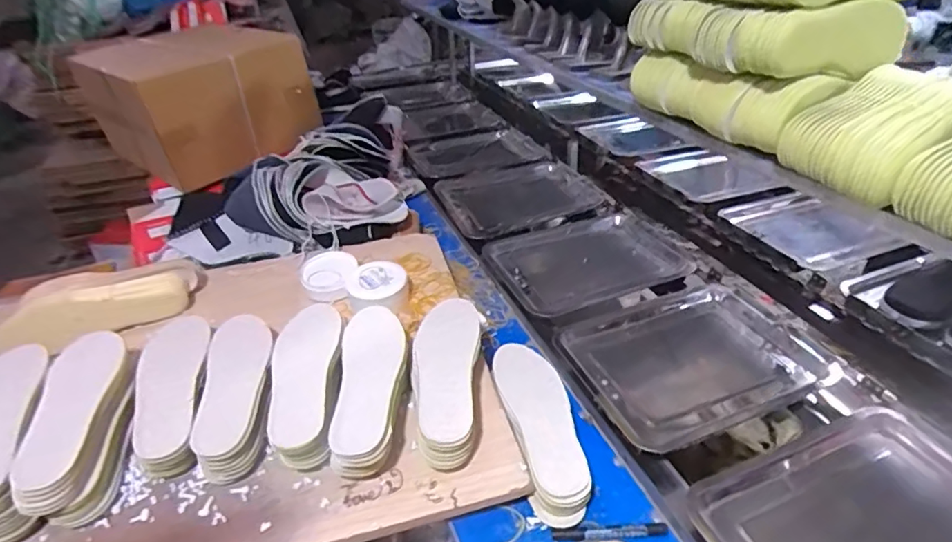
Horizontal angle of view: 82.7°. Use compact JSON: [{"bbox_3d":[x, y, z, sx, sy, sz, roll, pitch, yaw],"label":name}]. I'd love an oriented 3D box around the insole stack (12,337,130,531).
[{"bbox_3d":[-0.511,0.196,0.717,0.103,0.085,0.278,-16,39,-18],"label":"insole stack"}]

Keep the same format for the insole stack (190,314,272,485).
[{"bbox_3d":[-0.322,0.156,0.739,0.088,0.067,0.259,-8,38,-8],"label":"insole stack"}]

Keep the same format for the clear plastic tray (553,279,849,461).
[{"bbox_3d":[0.330,0.132,0.838,0.351,0.026,0.266,-13,36,-17],"label":"clear plastic tray"}]

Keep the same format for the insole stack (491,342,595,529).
[{"bbox_3d":[0.087,0.204,0.741,0.086,0.066,0.273,-13,38,-7],"label":"insole stack"}]

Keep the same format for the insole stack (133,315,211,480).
[{"bbox_3d":[-0.414,0.157,0.745,0.086,0.061,0.271,-10,38,-11],"label":"insole stack"}]

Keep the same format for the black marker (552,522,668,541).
[{"bbox_3d":[0.159,0.310,0.641,0.132,0.011,0.017,-2,34,-1],"label":"black marker"}]

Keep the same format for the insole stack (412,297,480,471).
[{"bbox_3d":[-0.040,0.141,0.745,0.098,0.061,0.268,-3,37,-2],"label":"insole stack"}]

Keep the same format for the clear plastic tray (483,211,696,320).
[{"bbox_3d":[0.216,-0.028,1.078,0.349,0.020,0.278,-13,36,-16],"label":"clear plastic tray"}]

